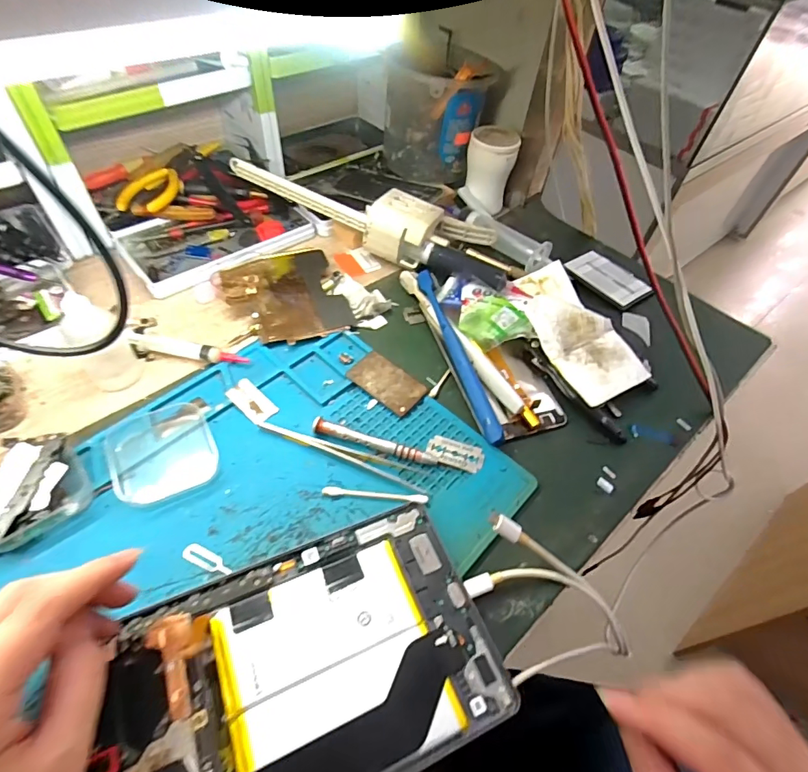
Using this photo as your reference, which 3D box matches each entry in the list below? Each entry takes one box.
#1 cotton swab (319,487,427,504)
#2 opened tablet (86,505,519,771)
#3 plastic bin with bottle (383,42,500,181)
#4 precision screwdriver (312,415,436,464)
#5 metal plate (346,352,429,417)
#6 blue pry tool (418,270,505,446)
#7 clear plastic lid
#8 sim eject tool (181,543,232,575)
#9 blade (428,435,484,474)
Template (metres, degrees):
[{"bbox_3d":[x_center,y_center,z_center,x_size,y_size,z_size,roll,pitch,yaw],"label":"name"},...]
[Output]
[{"bbox_3d":[-0.020,0.074,0.319,0.071,0.007,0.007,7,51,0],"label":"cotton swab"},{"bbox_3d":[-0.055,0.153,0.251,0.203,0.007,0.125,-17,55,-18],"label":"opened tablet"},{"bbox_3d":[0.035,-0.313,0.548,0.113,0.128,0.112,3,51,-4],"label":"plastic bin with bottle"},{"bbox_3d":[-0.021,0.041,0.341,0.093,0.011,0.010,15,52,6],"label":"precision screwdriver"},{"bbox_3d":[-0.014,-0.003,0.380,0.060,0.004,0.035,35,59,17],"label":"metal plate"},{"bbox_3d":[0.045,-0.032,0.396,0.015,0.007,0.185,-29,57,15],"label":"blue pry tool"},{"bbox_3d":[-0.169,0.043,0.327,0.063,0.012,0.071,-20,57,-21],"label":"clear plastic lid"},{"bbox_3d":[-0.121,0.108,0.288,0.035,0.004,0.011,22,43,12],"label":"sim eject tool"},{"bbox_3d":[0.038,0.050,0.346,0.041,0.004,0.023,17,52,7],"label":"blade"}]

